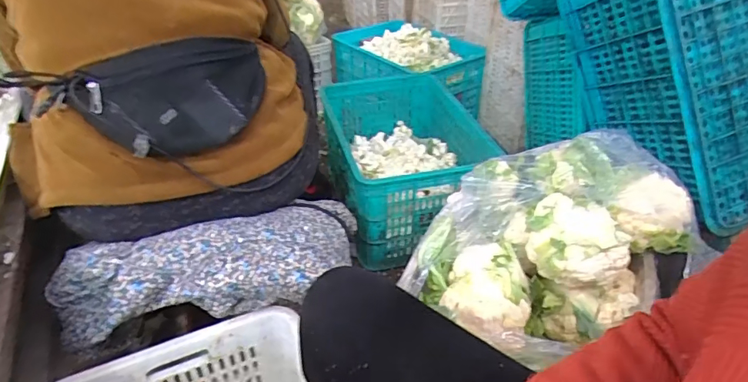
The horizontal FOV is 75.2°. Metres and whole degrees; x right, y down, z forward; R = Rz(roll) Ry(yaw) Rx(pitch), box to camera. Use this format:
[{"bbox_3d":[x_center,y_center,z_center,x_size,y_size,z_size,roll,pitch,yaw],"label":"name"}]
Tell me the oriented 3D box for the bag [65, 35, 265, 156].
[{"bbox_3d":[-0.266,-0.133,0.663,0.254,0.131,0.111,-17,38,-20],"label":"bag"}]

